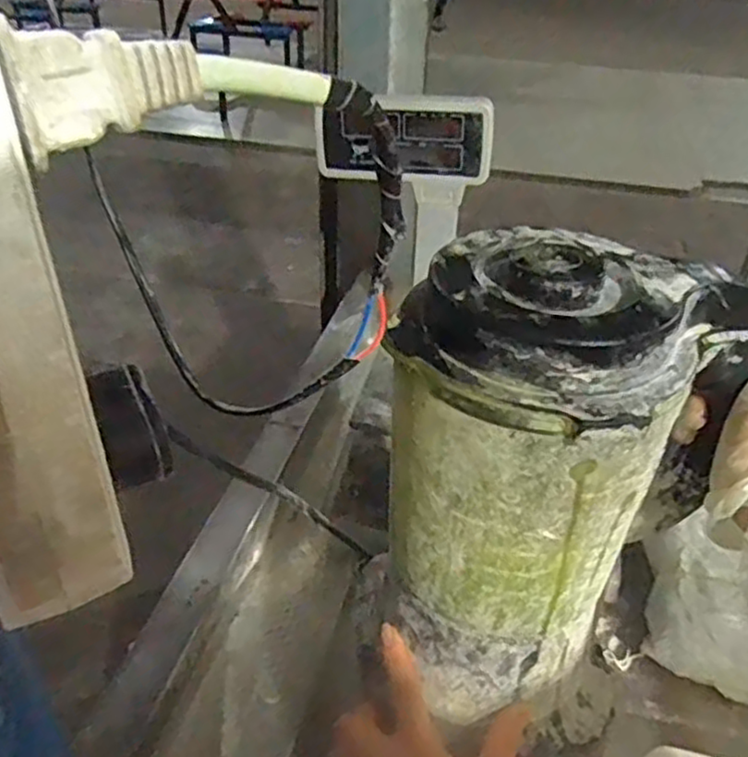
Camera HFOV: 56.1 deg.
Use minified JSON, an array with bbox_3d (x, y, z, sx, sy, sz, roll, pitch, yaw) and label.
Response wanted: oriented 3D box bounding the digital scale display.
[{"bbox_3d":[0.035,-0.295,0.868,0.216,0.105,0.034,7,35,6],"label":"digital scale display"}]

